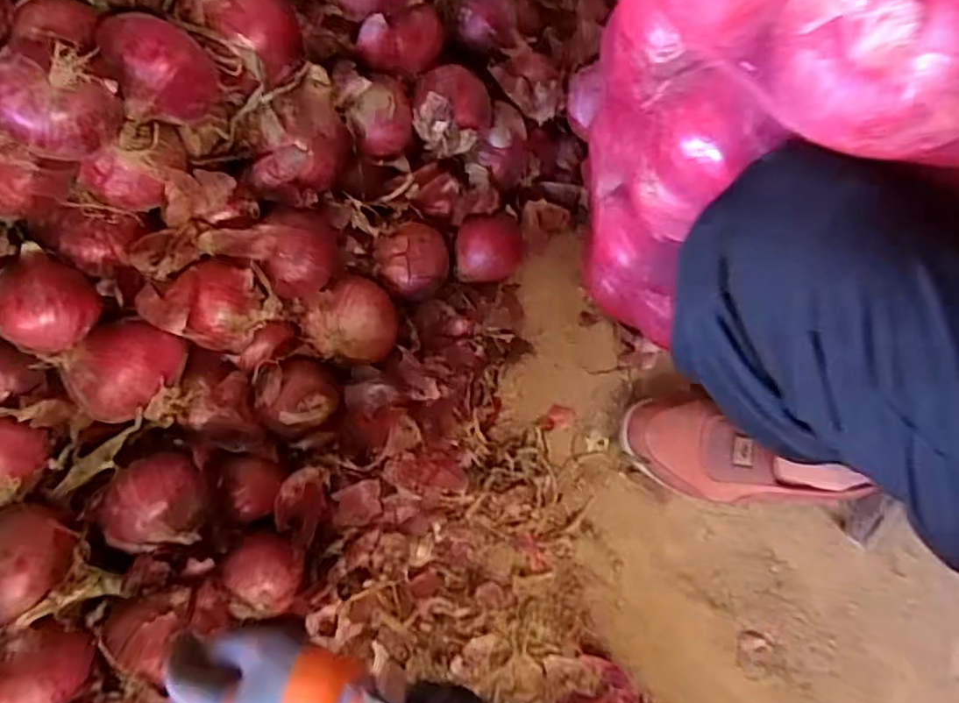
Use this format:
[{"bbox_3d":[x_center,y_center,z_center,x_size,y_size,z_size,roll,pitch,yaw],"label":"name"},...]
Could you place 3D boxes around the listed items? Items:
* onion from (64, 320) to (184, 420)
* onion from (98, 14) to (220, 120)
[{"bbox_3d":[-0.295,0.016,0.542,0.078,0.062,0.081,22,78,5],"label":"onion"},{"bbox_3d":[-0.233,-0.209,0.480,0.062,0.053,0.059,0,77,0],"label":"onion"}]

